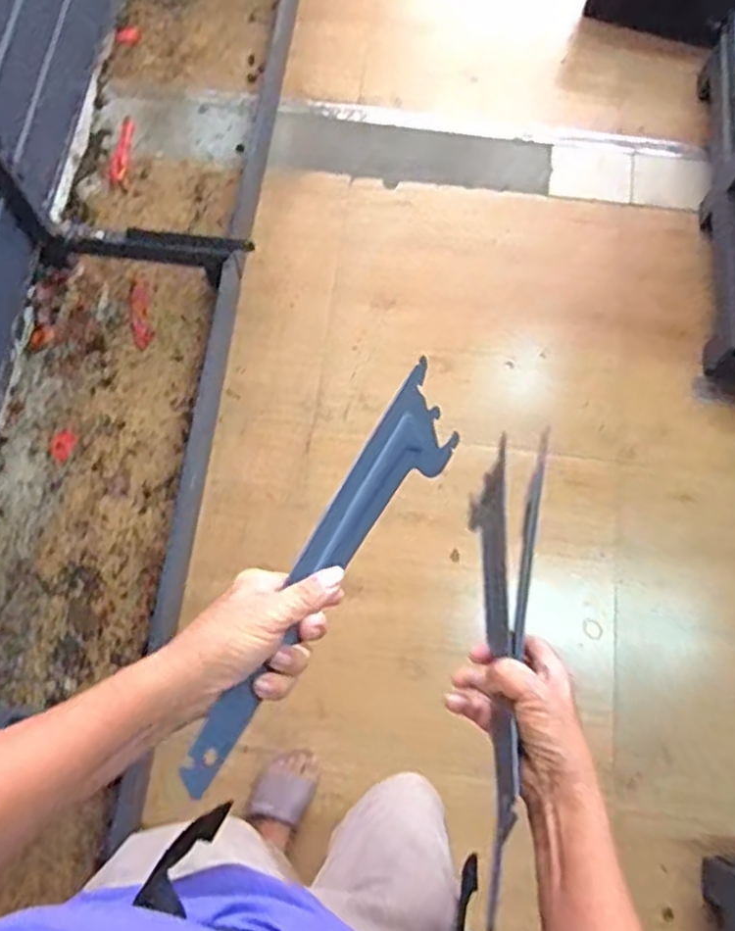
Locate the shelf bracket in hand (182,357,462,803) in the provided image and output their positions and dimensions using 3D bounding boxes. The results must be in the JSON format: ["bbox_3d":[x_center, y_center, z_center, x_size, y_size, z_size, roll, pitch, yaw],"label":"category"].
[{"bbox_3d":[-0.015,0.070,0.500,0.007,0.092,0.335,6,50,34],"label":"shelf bracket in hand"}]

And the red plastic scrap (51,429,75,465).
[{"bbox_3d":[-0.563,-0.036,1.308,0.041,0.004,0.063,14,73,4],"label":"red plastic scrap"}]

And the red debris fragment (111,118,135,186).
[{"bbox_3d":[-0.506,-0.650,1.465,0.036,0.012,0.153,4,73,1],"label":"red debris fragment"}]

